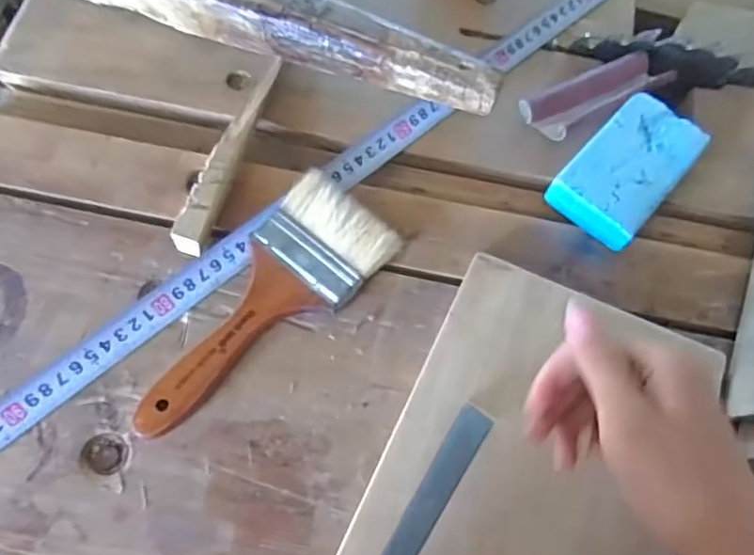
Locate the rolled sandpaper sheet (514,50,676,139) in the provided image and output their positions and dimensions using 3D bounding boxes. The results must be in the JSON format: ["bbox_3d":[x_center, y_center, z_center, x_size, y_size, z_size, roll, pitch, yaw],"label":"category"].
[{"bbox_3d":[0.156,-0.125,0.408,0.110,0.027,0.035,-23,71,-10],"label":"rolled sandpaper sheet"}]

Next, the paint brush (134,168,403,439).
[{"bbox_3d":[-0.070,0.019,0.348,0.073,0.025,0.181,37,73,12],"label":"paint brush"}]

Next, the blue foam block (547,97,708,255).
[{"bbox_3d":[0.167,-0.071,0.384,0.059,0.031,0.103,41,73,13],"label":"blue foam block"}]

